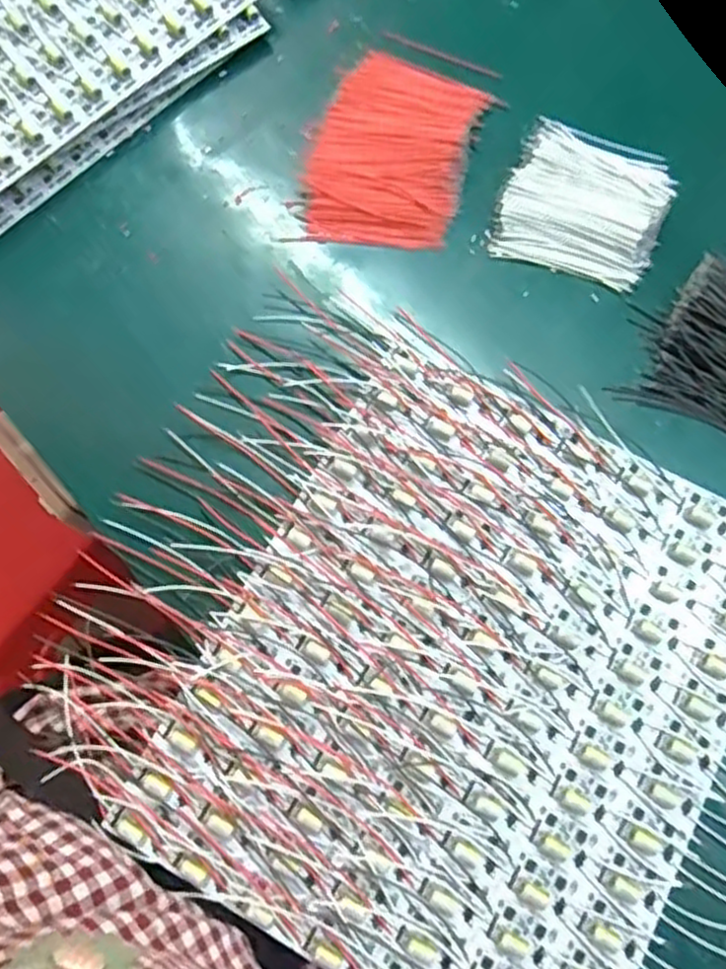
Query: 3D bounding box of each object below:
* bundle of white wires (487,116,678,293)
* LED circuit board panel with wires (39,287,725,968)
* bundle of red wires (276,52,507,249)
[{"bbox_3d":[0.134,-0.172,0.433,0.092,0.022,0.098,21,75,4],"label":"bundle of white wires"},{"bbox_3d":[0.038,0.084,0.365,0.352,0.017,0.298,28,76,6],"label":"LED circuit board panel with wires"},{"bbox_3d":[0.018,-0.204,0.447,0.094,0.014,0.136,16,75,3],"label":"bundle of red wires"}]

